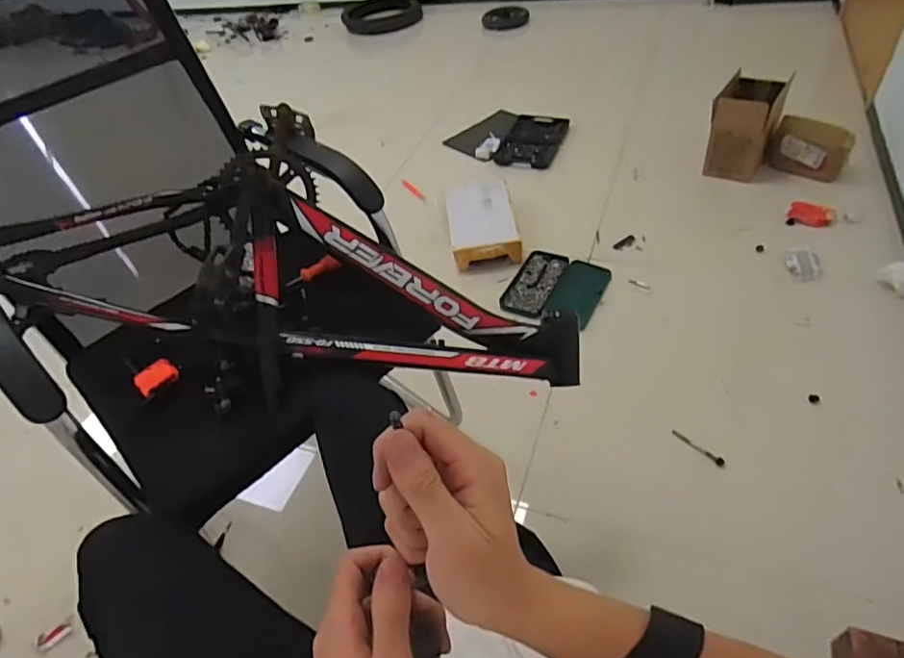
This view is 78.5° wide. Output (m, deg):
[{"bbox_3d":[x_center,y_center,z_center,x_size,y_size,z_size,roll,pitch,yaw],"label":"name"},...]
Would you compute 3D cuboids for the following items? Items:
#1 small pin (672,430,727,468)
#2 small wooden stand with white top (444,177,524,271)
[{"bbox_3d":[0.517,0.246,1.161,0.018,0.017,0.118,-31,48,-20],"label":"small pin"},{"bbox_3d":[0.092,-0.336,1.725,0.207,0.083,0.359,-8,45,2],"label":"small wooden stand with white top"}]

